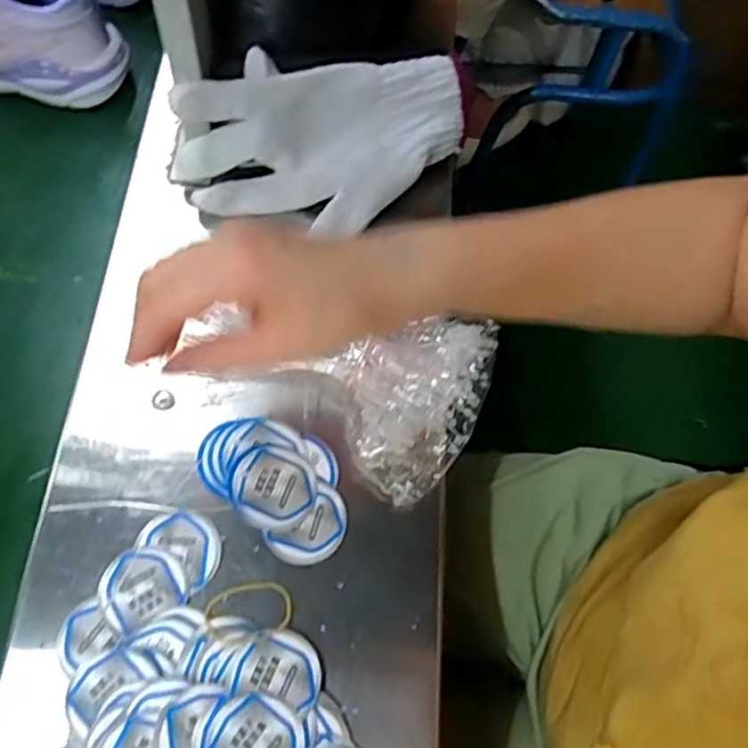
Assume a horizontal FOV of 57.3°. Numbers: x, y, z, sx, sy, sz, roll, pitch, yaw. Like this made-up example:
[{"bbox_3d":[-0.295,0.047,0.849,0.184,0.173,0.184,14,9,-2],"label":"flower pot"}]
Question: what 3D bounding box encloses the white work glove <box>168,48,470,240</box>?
[{"bbox_3d":[-0.036,-0.157,0.487,0.204,0.124,0.065,-7,27,-9],"label":"white work glove"}]

